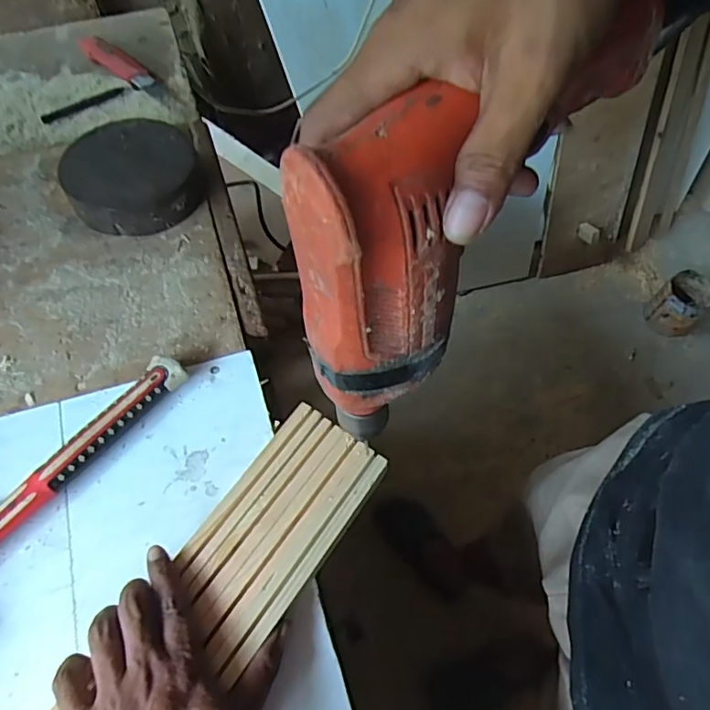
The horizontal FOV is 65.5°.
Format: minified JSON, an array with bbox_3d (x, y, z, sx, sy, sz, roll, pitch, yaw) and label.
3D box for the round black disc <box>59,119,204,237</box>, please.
[{"bbox_3d":[-0.226,-0.186,0.573,0.128,0.044,0.127,1,59,-1],"label":"round black disc"}]

